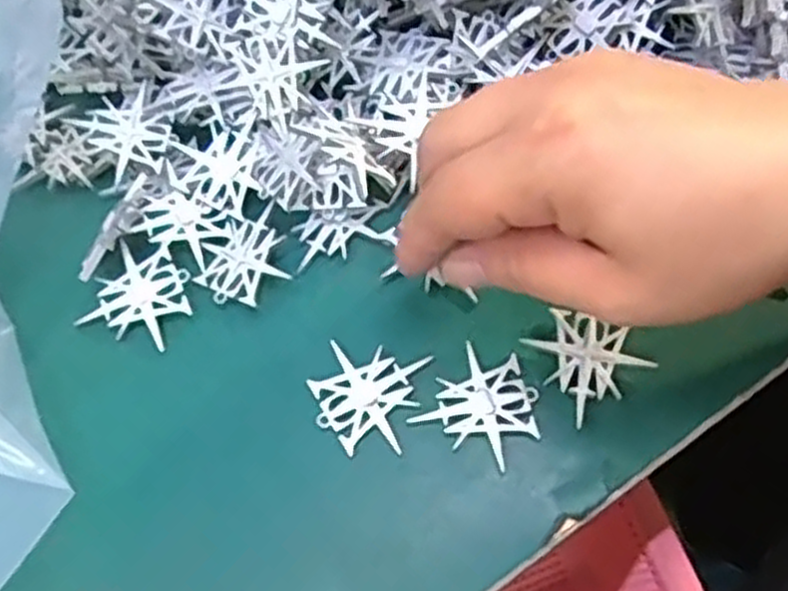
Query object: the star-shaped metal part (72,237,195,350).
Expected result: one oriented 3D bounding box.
[{"bbox_3d":[-0.088,-0.001,0.278,0.035,0.004,0.032,16,79,9],"label":"star-shaped metal part"}]

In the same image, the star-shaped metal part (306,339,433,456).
[{"bbox_3d":[-0.010,0.033,0.259,0.035,0.004,0.033,9,66,7],"label":"star-shaped metal part"}]

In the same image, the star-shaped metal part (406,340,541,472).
[{"bbox_3d":[0.030,0.036,0.256,0.035,0.004,0.033,-42,70,-15],"label":"star-shaped metal part"}]

